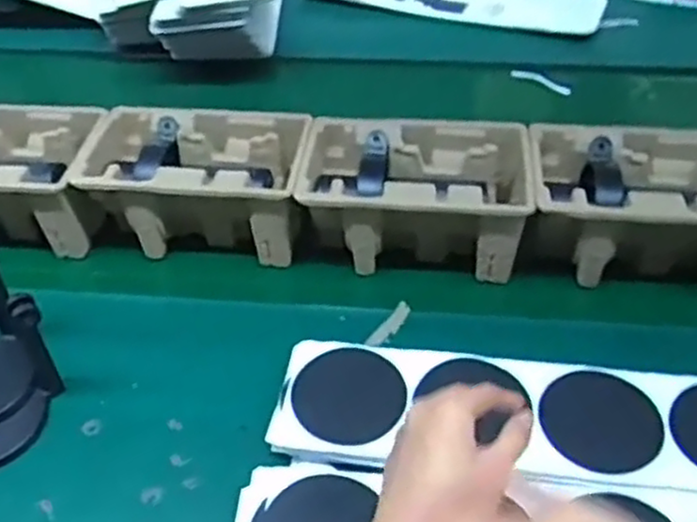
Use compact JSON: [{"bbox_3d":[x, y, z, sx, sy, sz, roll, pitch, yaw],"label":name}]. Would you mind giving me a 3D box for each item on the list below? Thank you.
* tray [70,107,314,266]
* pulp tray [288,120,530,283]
[{"bbox_3d":[-0.159,-0.087,0.785,0.231,0.095,0.149,4,45,4],"label":"tray"},{"bbox_3d":[0.066,-0.068,0.758,0.223,0.100,0.147,4,45,5],"label":"pulp tray"}]

